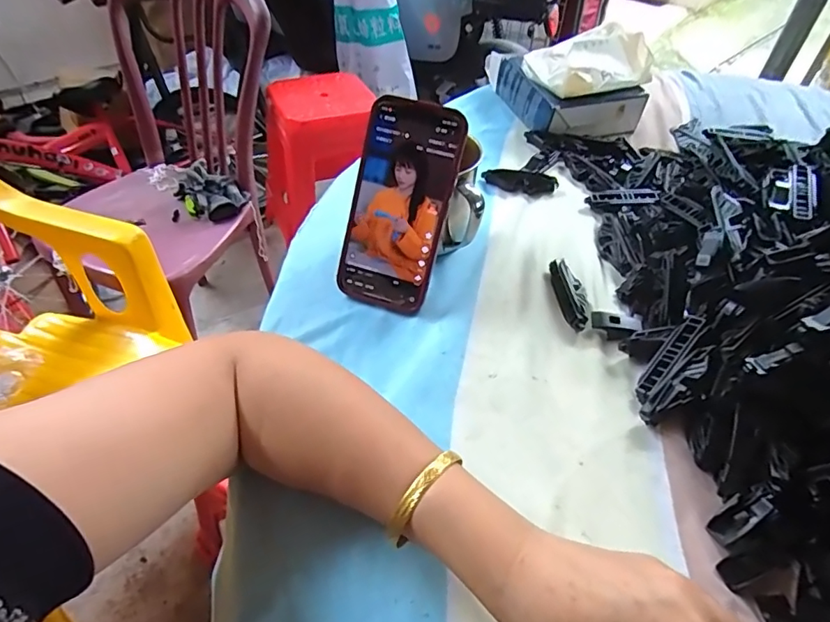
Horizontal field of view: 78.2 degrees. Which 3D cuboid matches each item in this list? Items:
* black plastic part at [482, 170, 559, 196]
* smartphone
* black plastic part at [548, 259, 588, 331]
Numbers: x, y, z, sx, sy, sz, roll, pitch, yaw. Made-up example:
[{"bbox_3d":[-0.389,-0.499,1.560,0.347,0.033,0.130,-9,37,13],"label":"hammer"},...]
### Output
[{"bbox_3d":[0.114,-0.140,0.556,0.079,0.018,0.019,11,48,7],"label":"black plastic part"},{"bbox_3d":[-0.013,-0.082,0.406,0.078,0.159,0.010,16,15,8],"label":"smartphone"},{"bbox_3d":[0.136,-0.014,0.439,0.024,0.014,0.076,-1,47,-4],"label":"black plastic part"}]

